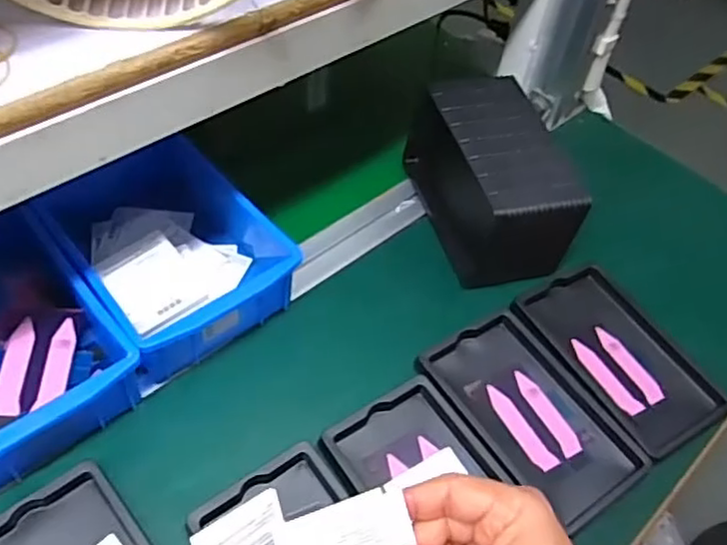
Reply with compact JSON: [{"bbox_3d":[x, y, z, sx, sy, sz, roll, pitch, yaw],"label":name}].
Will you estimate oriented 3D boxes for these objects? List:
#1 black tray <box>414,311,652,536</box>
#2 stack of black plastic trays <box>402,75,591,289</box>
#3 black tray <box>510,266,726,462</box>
[{"bbox_3d":[0.127,0.102,0.489,0.102,0.017,0.155,-27,58,-26],"label":"black tray"},{"bbox_3d":[0.110,-0.082,0.575,0.095,0.101,0.178,-9,52,-14],"label":"stack of black plastic trays"},{"bbox_3d":[0.206,0.066,0.533,0.096,0.016,0.159,-24,56,-24],"label":"black tray"}]

